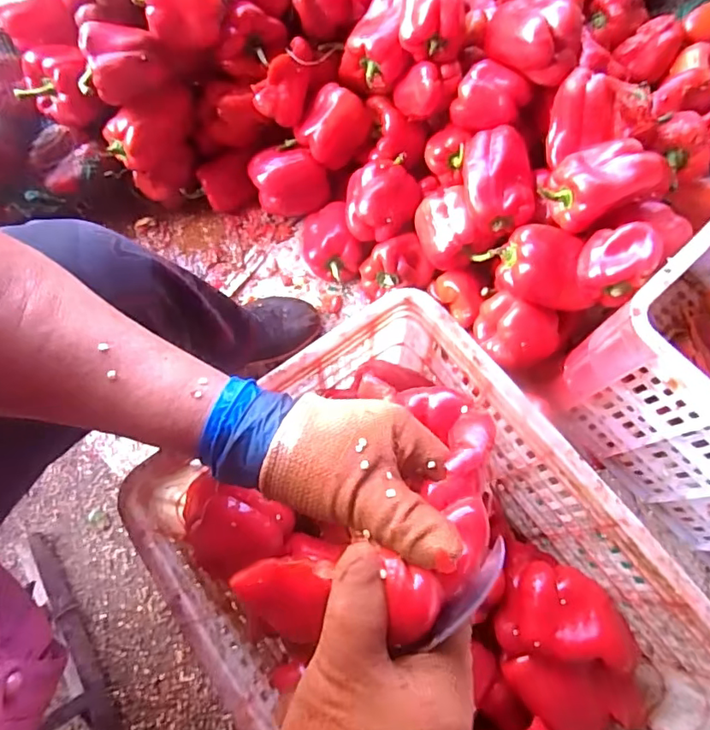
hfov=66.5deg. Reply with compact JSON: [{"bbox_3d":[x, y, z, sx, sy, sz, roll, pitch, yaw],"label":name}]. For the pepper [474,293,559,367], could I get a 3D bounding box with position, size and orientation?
[{"bbox_3d":[0.208,-0.038,0.695,0.106,0.074,0.077,23,74,7],"label":"pepper"}]

